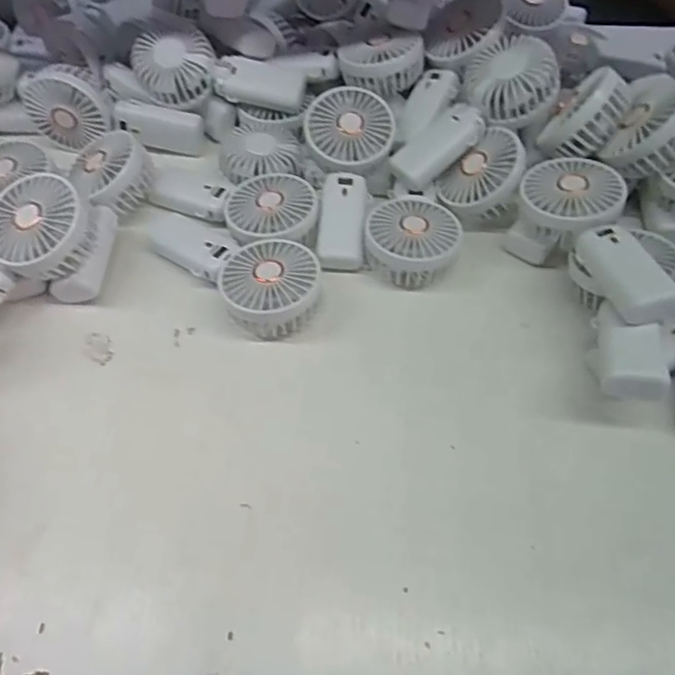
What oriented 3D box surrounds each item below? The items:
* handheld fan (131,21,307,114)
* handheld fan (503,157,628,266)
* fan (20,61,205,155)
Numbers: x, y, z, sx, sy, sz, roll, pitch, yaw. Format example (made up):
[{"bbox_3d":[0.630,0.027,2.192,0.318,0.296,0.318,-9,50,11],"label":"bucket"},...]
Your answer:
[{"bbox_3d":[-0.126,-0.288,0.620,0.176,0.082,0.042,1,12,-3],"label":"handheld fan"},{"bbox_3d":[0.210,-0.115,0.537,0.083,0.085,0.099,26,59,16],"label":"handheld fan"},{"bbox_3d":[-0.242,-0.247,0.629,0.184,0.085,0.048,-3,34,-6],"label":"fan"}]

